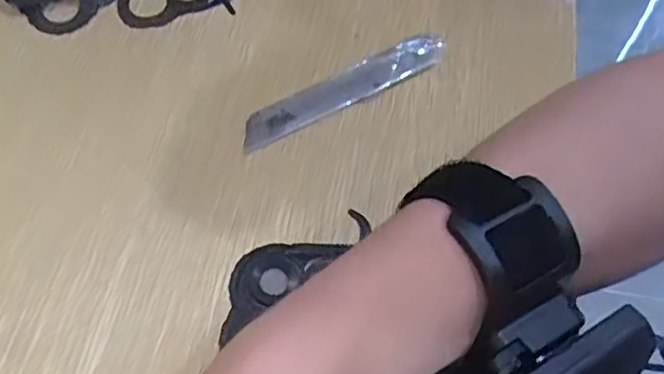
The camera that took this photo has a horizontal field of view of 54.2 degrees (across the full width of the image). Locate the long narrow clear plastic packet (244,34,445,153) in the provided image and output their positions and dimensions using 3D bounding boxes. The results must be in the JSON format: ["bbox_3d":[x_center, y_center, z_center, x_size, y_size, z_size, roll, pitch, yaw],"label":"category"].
[{"bbox_3d":[0.006,-0.046,0.302,0.104,0.005,0.019,-27,64,-16],"label":"long narrow clear plastic packet"}]

